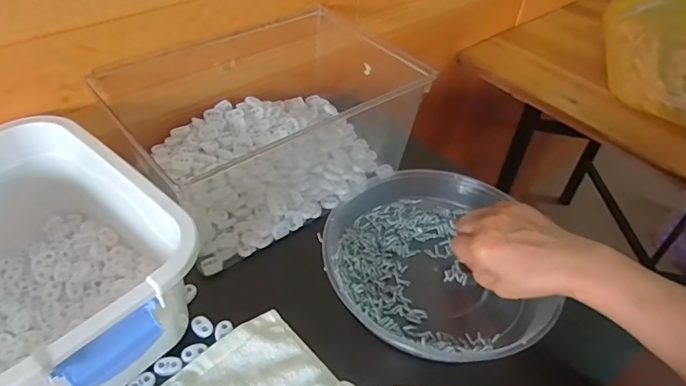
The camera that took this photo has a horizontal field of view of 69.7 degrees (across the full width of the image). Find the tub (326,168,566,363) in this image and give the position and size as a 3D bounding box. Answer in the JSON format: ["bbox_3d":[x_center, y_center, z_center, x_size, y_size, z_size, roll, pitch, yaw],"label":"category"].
[{"bbox_3d":[0.096,0.064,0.509,0.220,0.045,0.230,6,42,-2],"label":"tub"}]

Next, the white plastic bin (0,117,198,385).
[{"bbox_3d":[-0.254,0.061,0.403,0.261,0.116,0.189,32,50,25],"label":"white plastic bin"}]

